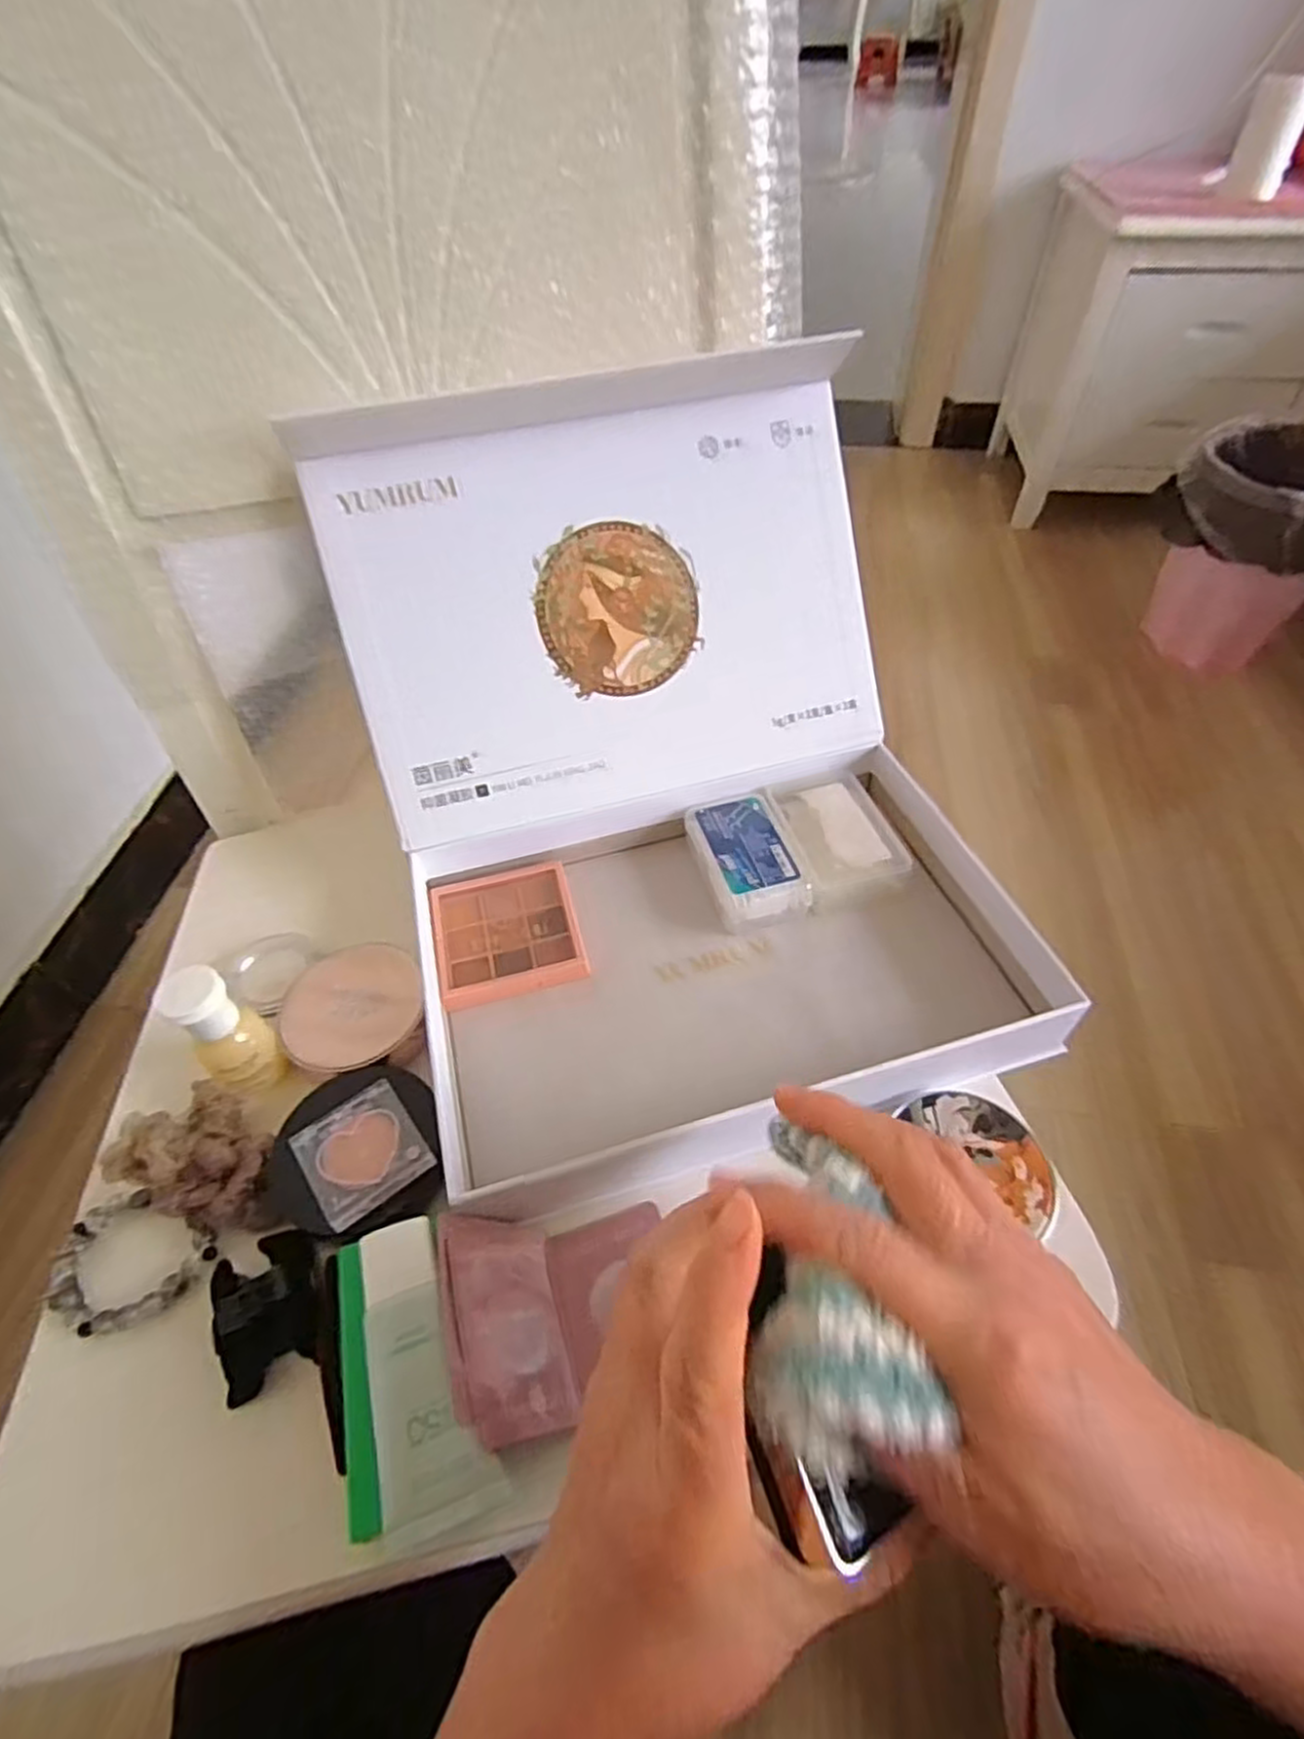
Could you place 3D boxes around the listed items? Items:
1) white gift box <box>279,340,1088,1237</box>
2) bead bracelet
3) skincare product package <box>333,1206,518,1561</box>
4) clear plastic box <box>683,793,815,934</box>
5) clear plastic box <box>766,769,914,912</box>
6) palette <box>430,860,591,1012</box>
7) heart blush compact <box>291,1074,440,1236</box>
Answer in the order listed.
[{"bbox_3d":[0.009,-0.059,0.376,0.285,0.201,0.337,-14,53,-9],"label":"white gift box"},{"bbox_3d":[-0.223,0.166,0.320,0.060,0.007,0.053,25,53,16],"label":"bead bracelet"},{"bbox_3d":[-0.089,0.177,0.264,0.046,0.017,0.094,-22,54,-14],"label":"skincare product package"},{"bbox_3d":[0.053,-0.005,0.434,0.053,0.025,0.083,-15,53,-10],"label":"clear plastic box"},{"bbox_3d":[0.107,-0.018,0.441,0.057,0.024,0.085,-13,53,-7],"label":"clear plastic box"},{"bbox_3d":[-0.079,0.033,0.417,0.076,0.009,0.083,-14,53,-9],"label":"palette"},{"bbox_3d":[-0.123,0.119,0.322,0.045,0.010,0.049,-33,58,-22],"label":"heart blush compact"}]

